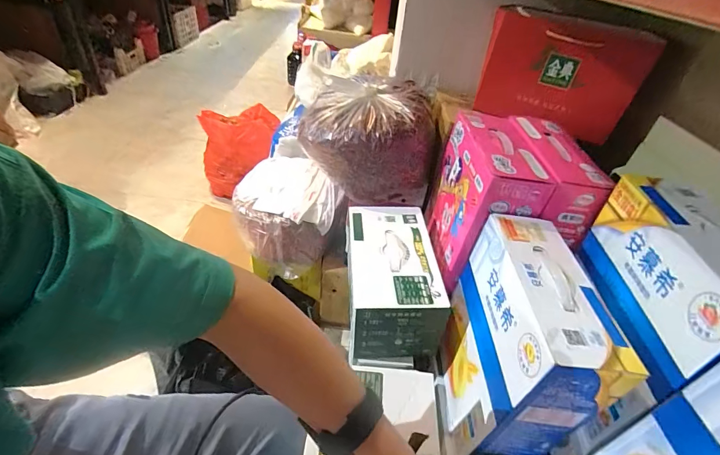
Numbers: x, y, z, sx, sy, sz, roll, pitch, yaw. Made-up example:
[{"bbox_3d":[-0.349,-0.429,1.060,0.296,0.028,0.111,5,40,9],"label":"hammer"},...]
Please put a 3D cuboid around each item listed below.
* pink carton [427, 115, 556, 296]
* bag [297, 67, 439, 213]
[{"bbox_3d":[0.236,-0.056,0.699,0.137,0.237,0.252,9,40,3],"label":"pink carton"},{"bbox_3d":[0.021,-0.206,0.846,0.303,0.227,0.233,12,40,7],"label":"bag"}]

